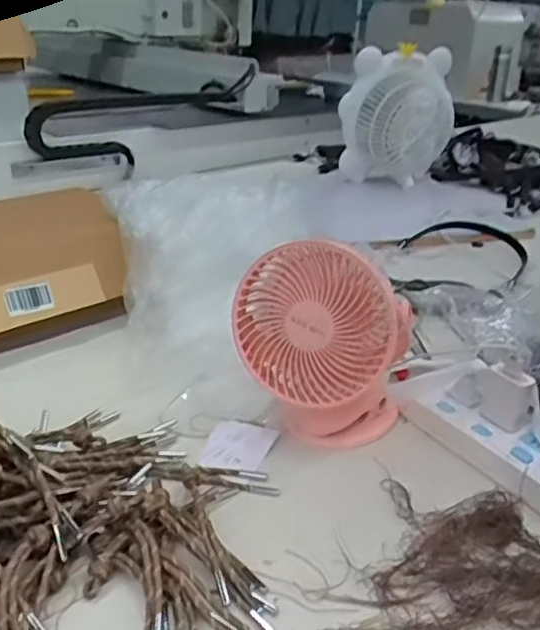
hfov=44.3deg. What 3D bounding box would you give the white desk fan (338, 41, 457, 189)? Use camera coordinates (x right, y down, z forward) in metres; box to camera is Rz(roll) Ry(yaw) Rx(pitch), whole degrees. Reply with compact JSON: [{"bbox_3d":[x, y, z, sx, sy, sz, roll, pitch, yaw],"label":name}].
[{"bbox_3d":[0.246,-0.369,1.294,0.208,0.262,0.142,9,28,14],"label":"white desk fan"}]

